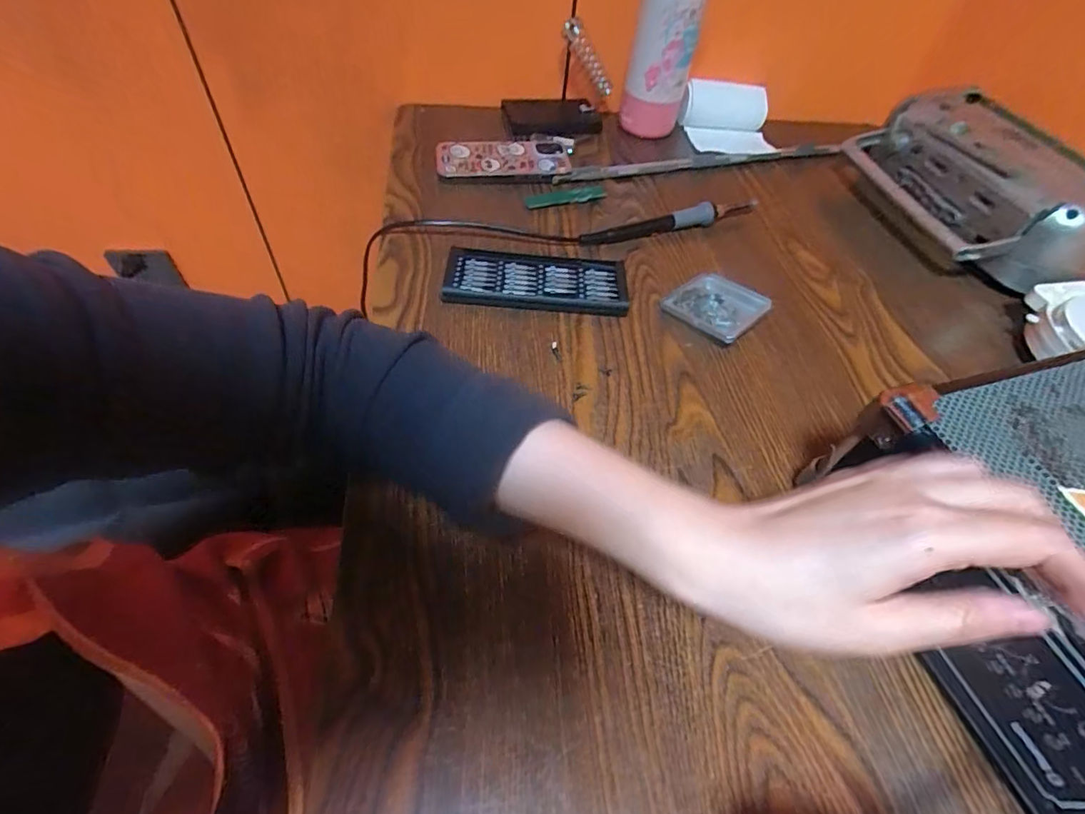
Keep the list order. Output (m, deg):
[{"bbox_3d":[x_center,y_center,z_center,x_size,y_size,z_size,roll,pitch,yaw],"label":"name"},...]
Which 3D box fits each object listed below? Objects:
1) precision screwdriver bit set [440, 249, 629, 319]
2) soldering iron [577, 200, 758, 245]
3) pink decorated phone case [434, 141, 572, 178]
[{"bbox_3d":[-0.005,-0.109,0.438,0.154,0.019,0.061,4,53,-2],"label":"precision screwdriver bit set"},{"bbox_3d":[0.131,-0.184,0.509,0.193,0.031,0.017,-14,56,-15],"label":"soldering iron"},{"bbox_3d":[-0.045,-0.275,0.558,0.146,0.015,0.066,-4,67,2],"label":"pink decorated phone case"}]

